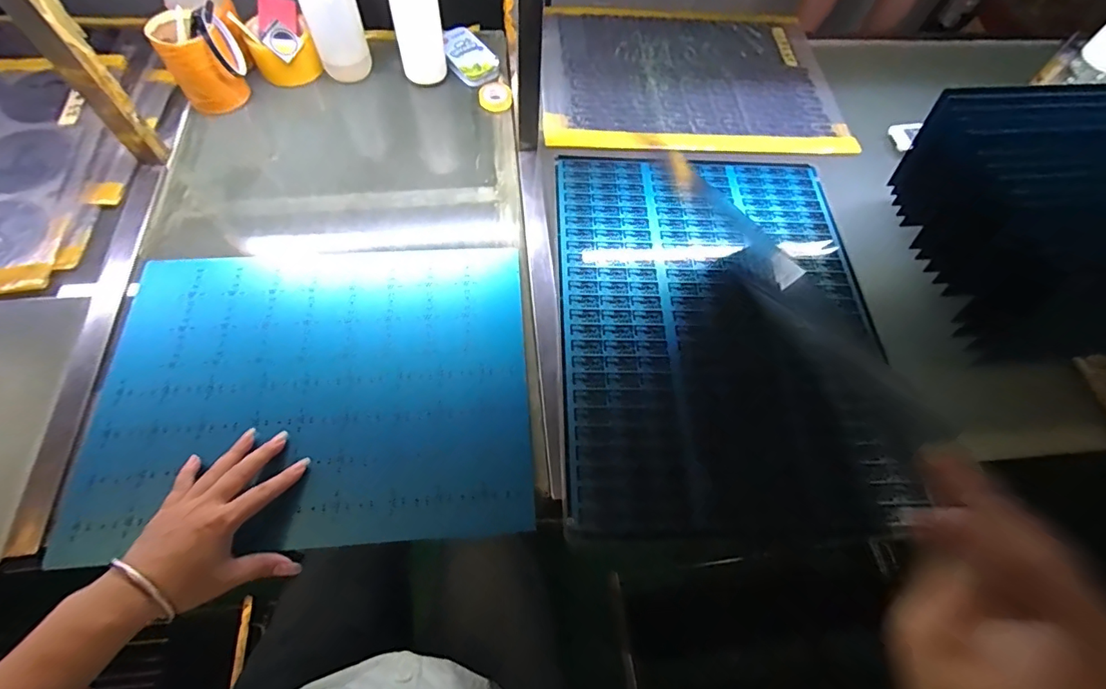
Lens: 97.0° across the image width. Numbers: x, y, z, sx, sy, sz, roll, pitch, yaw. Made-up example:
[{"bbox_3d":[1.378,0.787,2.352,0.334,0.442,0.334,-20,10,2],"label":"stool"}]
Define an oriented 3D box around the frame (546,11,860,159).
[{"bbox_3d":[0.230,-0.459,0.831,0.484,0.024,0.373,1,63,-3],"label":"frame"}]

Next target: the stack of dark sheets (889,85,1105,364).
[{"bbox_3d":[0.685,-0.145,0.607,0.383,0.135,0.336,-2,63,-5],"label":"stack of dark sheets"}]

